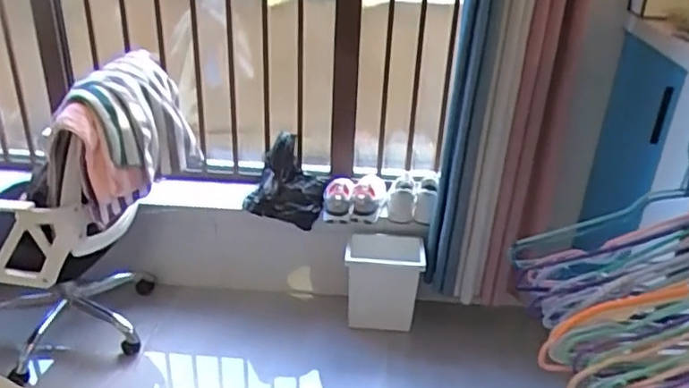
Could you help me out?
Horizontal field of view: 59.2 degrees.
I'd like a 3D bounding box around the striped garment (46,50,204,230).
[{"bbox_3d":[-0.614,-0.152,1.708,0.233,0.414,0.386,14,30,20],"label":"striped garment"}]

